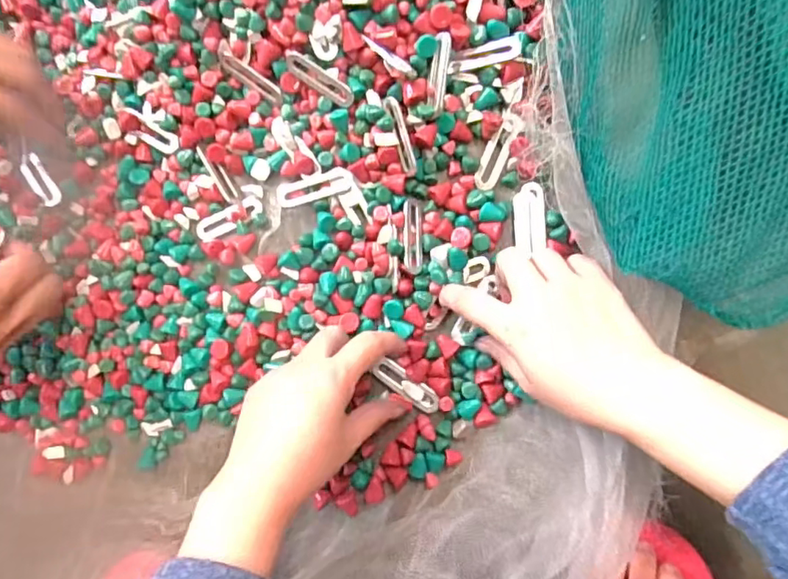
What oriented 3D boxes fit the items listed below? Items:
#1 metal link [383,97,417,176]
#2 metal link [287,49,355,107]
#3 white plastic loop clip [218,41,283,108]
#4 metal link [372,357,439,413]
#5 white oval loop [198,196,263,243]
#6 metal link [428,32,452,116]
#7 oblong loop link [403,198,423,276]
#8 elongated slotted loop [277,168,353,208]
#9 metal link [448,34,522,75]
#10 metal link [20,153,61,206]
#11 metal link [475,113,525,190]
[{"bbox_3d":[0.005,-0.107,0.401,0.010,0.008,0.054,-17,99,6],"label":"metal link"},{"bbox_3d":[-0.052,-0.146,0.404,0.056,0.005,0.017,37,123,5],"label":"metal link"},{"bbox_3d":[-0.105,-0.155,0.420,0.056,0.014,0.014,42,95,6],"label":"white plastic loop clip"},{"bbox_3d":[0.010,0.068,0.410,0.051,0.004,0.017,34,92,8],"label":"metal link"},{"bbox_3d":[-0.124,-0.053,0.437,0.054,0.007,0.021,-29,85,5],"label":"white oval loop"},{"bbox_3d":[0.030,-0.145,0.390,0.011,0.007,0.051,8,107,7],"label":"metal link"},{"bbox_3d":[0.013,-0.038,0.406,0.013,0.007,0.054,-3,90,8],"label":"oblong loop link"},{"bbox_3d":[-0.057,-0.074,0.419,0.055,0.005,0.018,-14,88,7],"label":"elongated slotted loop"},{"bbox_3d":[0.061,-0.158,0.391,0.049,0.005,0.015,-9,87,23],"label":"metal link"},{"bbox_3d":[-0.275,-0.084,0.453,0.018,0.004,0.042,-34,84,4],"label":"metal link"},{"bbox_3d":[0.072,-0.096,0.406,0.018,0.004,0.053,27,103,7],"label":"metal link"}]

